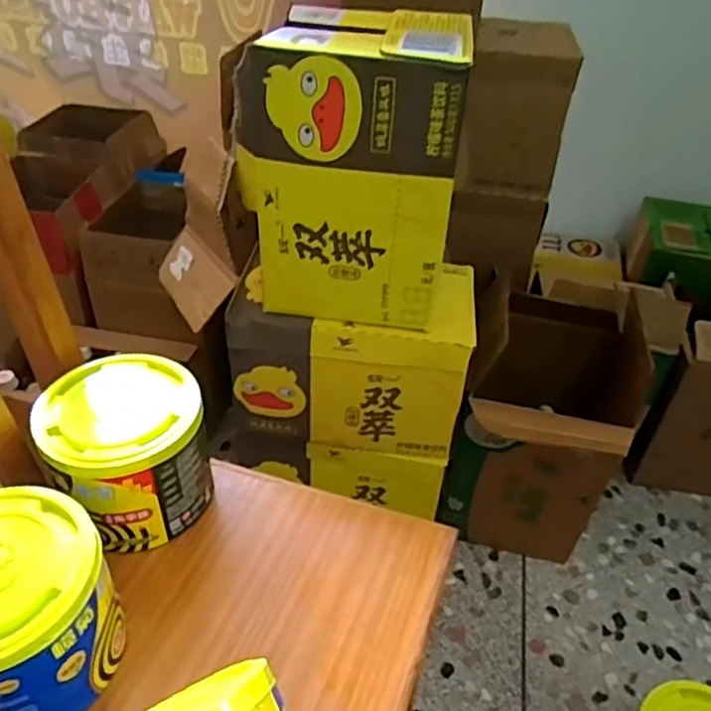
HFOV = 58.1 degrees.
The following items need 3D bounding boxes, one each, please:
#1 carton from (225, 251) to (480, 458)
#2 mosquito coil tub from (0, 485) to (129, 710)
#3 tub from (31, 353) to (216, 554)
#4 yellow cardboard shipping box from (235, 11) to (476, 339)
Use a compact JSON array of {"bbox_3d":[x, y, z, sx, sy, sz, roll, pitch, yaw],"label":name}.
[{"bbox_3d":[-0.005,0.002,0.934,0.316,0.230,0.183,8,40,3],"label":"carton"},{"bbox_3d":[-0.245,0.181,0.459,0.129,0.109,0.139,3,40,-2],"label":"mosquito coil tub"},{"bbox_3d":[-0.202,0.081,0.572,0.129,0.120,0.129,3,40,-2],"label":"tub"},{"bbox_3d":[-0.002,-0.220,0.760,0.239,0.308,0.177,10,41,6],"label":"yellow cardboard shipping box"}]

